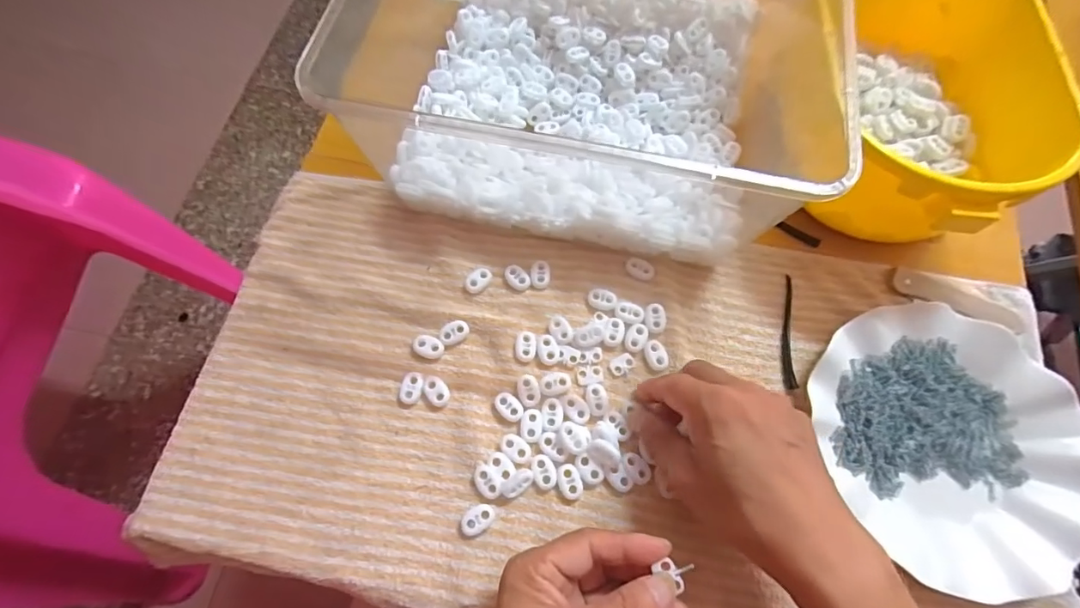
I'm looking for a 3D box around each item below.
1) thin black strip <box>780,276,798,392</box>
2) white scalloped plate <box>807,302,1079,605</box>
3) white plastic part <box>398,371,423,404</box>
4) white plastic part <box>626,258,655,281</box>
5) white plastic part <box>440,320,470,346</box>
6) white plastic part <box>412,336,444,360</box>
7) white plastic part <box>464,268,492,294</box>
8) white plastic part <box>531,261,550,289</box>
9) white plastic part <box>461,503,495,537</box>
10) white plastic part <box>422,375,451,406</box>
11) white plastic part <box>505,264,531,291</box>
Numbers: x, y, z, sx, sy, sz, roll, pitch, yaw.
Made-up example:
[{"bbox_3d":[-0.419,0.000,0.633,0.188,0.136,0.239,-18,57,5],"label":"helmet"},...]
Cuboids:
[{"bbox_3d":[0.187,0.020,0.366,0.009,0.006,0.089,8,69,1],"label":"thin black strip"},{"bbox_3d":[0.280,0.090,0.332,0.170,0.023,0.180,1,69,-2],"label":"white scalloped plate"},{"bbox_3d":[-0.090,0.059,0.341,0.015,0.007,0.023,11,69,2],"label":"white plastic part"},{"bbox_3d":[0.078,-0.027,0.376,0.023,0.004,0.015,26,71,8],"label":"white plastic part"},{"bbox_3d":[-0.063,0.020,0.356,0.022,0.005,0.016,-31,73,-13],"label":"white plastic part"},{"bbox_3d":[-0.081,0.031,0.352,0.022,0.006,0.016,26,71,8],"label":"white plastic part"},{"bbox_3d":[-0.047,-0.018,0.371,0.015,0.007,0.022,37,72,12],"label":"white plastic part"},{"bbox_3d":[0.000,-0.023,0.376,0.014,0.005,0.024,3,69,-1],"label":"white plastic part"},{"bbox_3d":[-0.040,0.139,0.313,0.022,0.005,0.014,-37,74,-14],"label":"white plastic part"},{"bbox_3d":[-0.073,0.061,0.341,0.016,0.005,0.022,-33,73,-13],"label":"white plastic part"},{"bbox_3d":[-0.017,-0.020,0.374,0.022,0.005,0.016,42,73,13],"label":"white plastic part"}]

